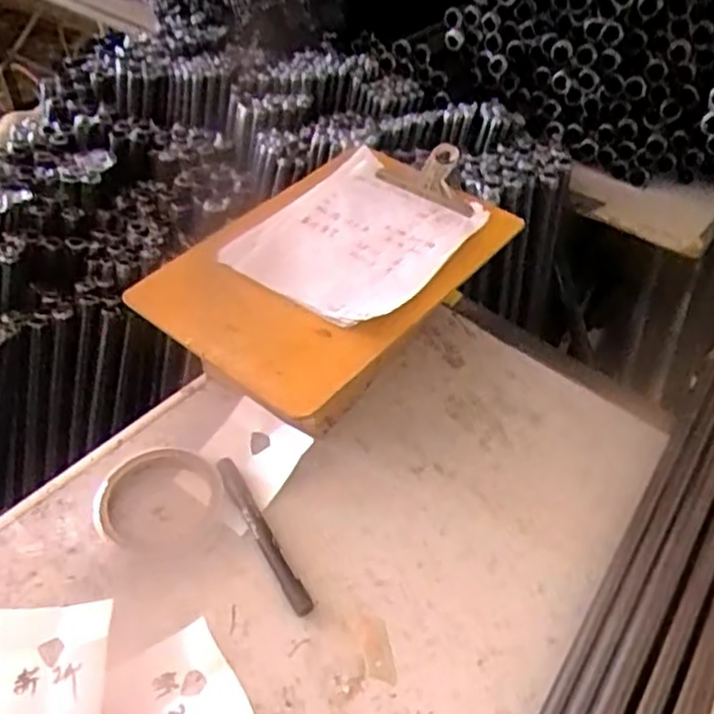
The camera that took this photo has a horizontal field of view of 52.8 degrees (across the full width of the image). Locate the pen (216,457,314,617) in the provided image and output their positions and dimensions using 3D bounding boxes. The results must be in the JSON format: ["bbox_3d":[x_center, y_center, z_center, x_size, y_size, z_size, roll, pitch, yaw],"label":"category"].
[{"bbox_3d":[-0.072,0.129,0.538,0.014,0.011,0.144,-23,51,-21],"label":"pen"}]

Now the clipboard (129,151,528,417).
[{"bbox_3d":[-0.021,-0.087,0.591,0.202,0.021,0.293,31,53,26],"label":"clipboard"}]

